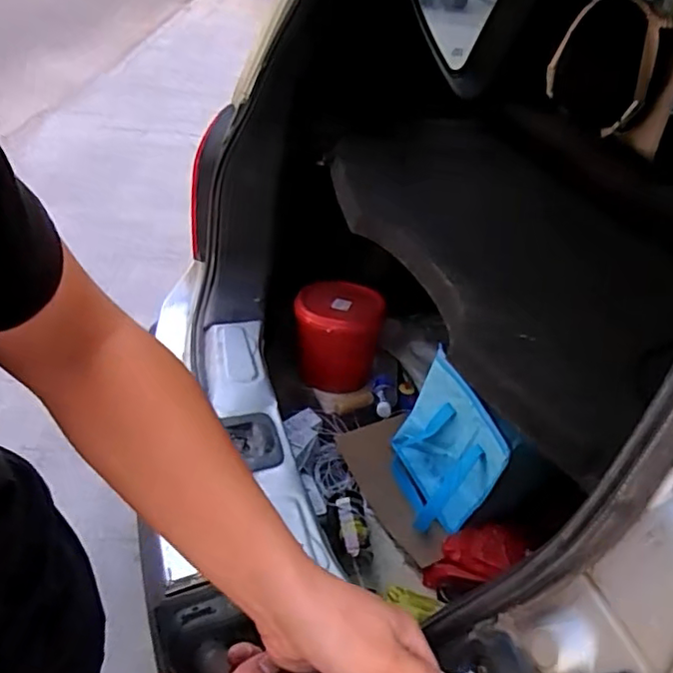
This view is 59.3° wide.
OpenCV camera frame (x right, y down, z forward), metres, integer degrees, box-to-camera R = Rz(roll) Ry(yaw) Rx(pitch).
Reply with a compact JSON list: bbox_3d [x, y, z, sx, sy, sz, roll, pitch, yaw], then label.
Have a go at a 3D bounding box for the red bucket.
[{"bbox_3d":[0.001,0.017,1.451,0.194,0.242,0.194,6,36,-5],"label":"red bucket"}]

